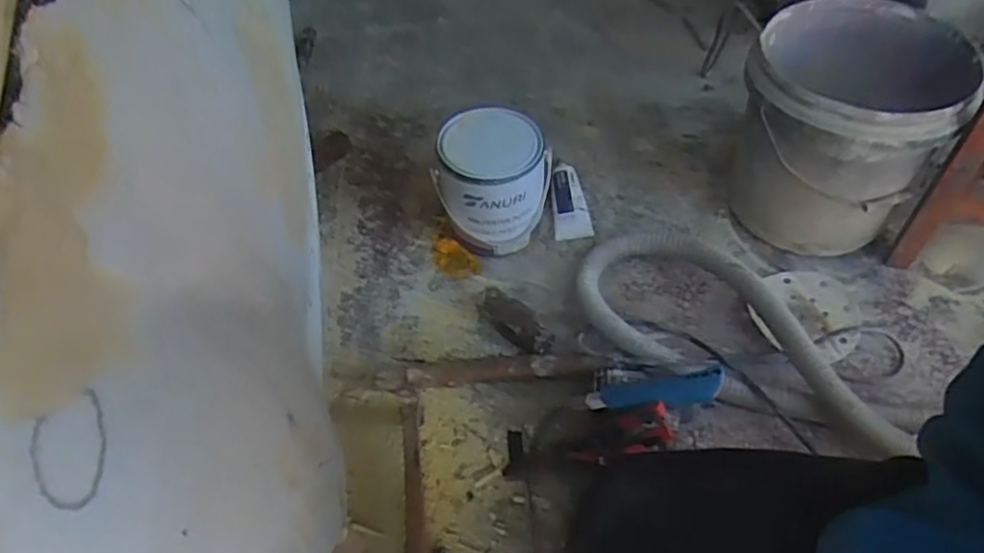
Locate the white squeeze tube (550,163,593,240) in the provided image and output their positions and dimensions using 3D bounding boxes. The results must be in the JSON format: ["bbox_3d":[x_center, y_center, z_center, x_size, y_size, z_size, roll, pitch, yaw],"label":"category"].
[{"bbox_3d":[0.123,-0.118,1.040,0.056,0.029,0.142,-2,51,1],"label":"white squeeze tube"}]

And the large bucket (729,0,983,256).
[{"bbox_3d":[0.465,-0.195,0.917,0.244,0.267,0.247,-2,51,2],"label":"large bucket"}]

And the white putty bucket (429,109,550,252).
[{"bbox_3d":[0.003,-0.134,0.967,0.160,0.170,0.146,0,51,3],"label":"white putty bucket"}]

